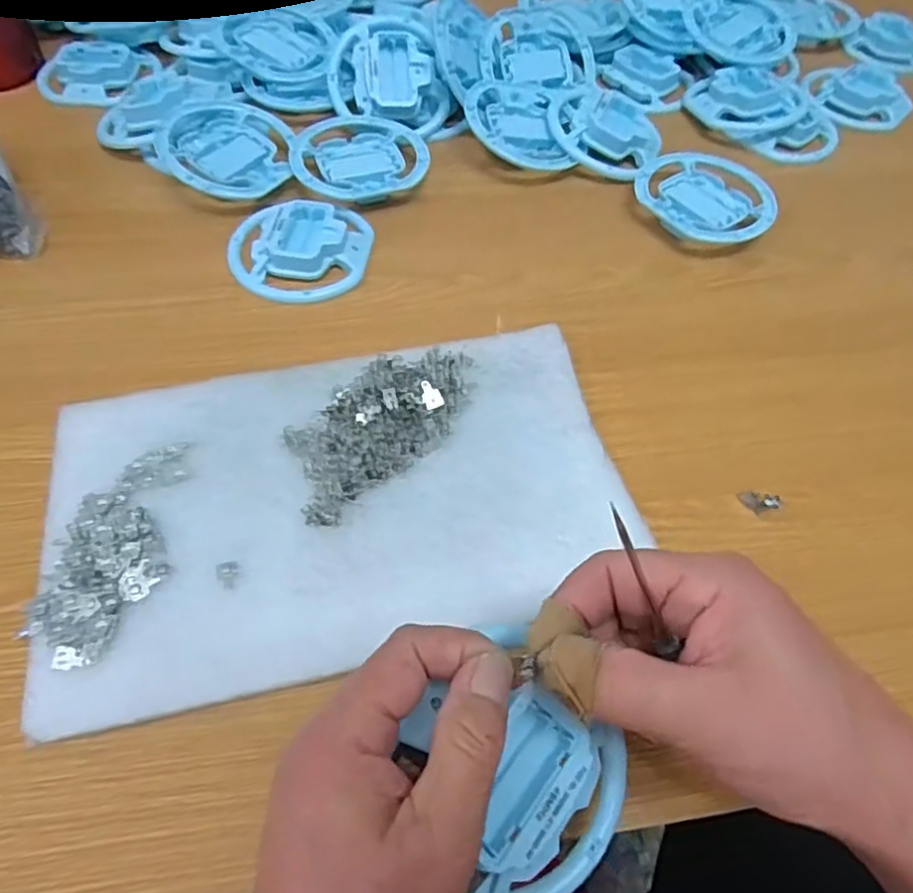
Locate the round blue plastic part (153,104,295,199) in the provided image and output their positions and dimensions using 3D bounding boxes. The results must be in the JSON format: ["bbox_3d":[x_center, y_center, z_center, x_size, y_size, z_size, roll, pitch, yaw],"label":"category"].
[{"bbox_3d":[-0.176,-0.228,0.500,0.092,0.020,0.111,1,57,-20],"label":"round blue plastic part"}]

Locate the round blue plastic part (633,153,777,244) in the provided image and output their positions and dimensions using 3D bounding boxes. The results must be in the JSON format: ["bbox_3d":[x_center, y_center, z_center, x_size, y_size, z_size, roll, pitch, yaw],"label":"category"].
[{"bbox_3d":[0.187,-0.188,0.501,0.087,0.022,0.103,-39,66,-24],"label":"round blue plastic part"}]

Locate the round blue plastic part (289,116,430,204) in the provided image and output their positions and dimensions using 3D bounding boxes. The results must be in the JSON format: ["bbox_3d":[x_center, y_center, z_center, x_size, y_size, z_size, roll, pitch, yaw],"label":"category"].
[{"bbox_3d":[-0.078,-0.227,0.515,0.100,0.019,0.092,1,57,-2],"label":"round blue plastic part"}]

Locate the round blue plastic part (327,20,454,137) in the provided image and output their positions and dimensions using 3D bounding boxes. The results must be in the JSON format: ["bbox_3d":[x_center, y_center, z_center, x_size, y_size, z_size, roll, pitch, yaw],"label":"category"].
[{"bbox_3d":[-0.054,-0.307,0.537,0.097,0.028,0.086,7,93,-4],"label":"round blue plastic part"}]

